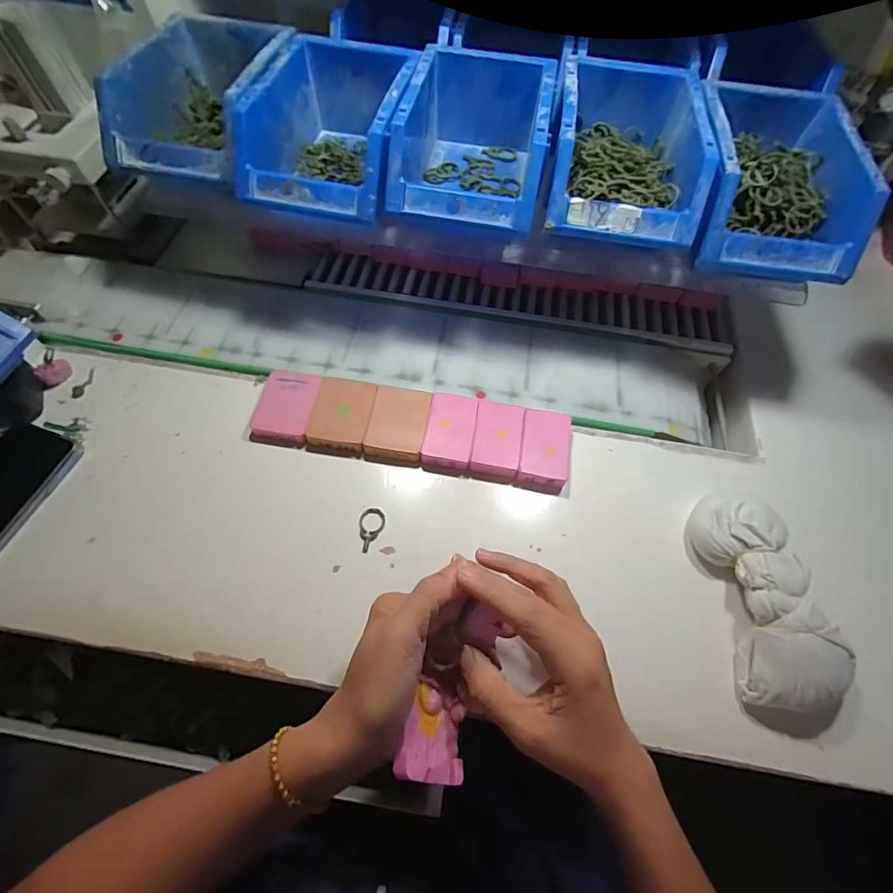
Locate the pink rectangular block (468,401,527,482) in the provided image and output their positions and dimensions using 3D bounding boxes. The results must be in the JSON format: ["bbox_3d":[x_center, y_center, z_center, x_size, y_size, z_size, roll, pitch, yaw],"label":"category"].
[{"bbox_3d":[0.048,-0.007,0.409,0.044,0.017,0.069,9,61,2],"label":"pink rectangular block"}]

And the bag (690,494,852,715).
[{"bbox_3d":[0.250,0.117,0.342,0.071,0.054,0.167,-2,62,-4],"label":"bag"}]

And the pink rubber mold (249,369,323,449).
[{"bbox_3d":[-0.154,-0.039,0.420,0.056,0.015,0.075,9,61,2],"label":"pink rubber mold"}]

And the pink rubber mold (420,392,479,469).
[{"bbox_3d":[0.004,-0.015,0.416,0.045,0.016,0.071,10,61,3],"label":"pink rubber mold"}]

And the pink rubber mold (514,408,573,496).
[{"bbox_3d":[0.092,0.005,0.408,0.044,0.018,0.077,9,61,2],"label":"pink rubber mold"}]

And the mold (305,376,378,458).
[{"bbox_3d":[-0.099,-0.030,0.413,0.053,0.015,0.076,9,61,2],"label":"mold"}]

